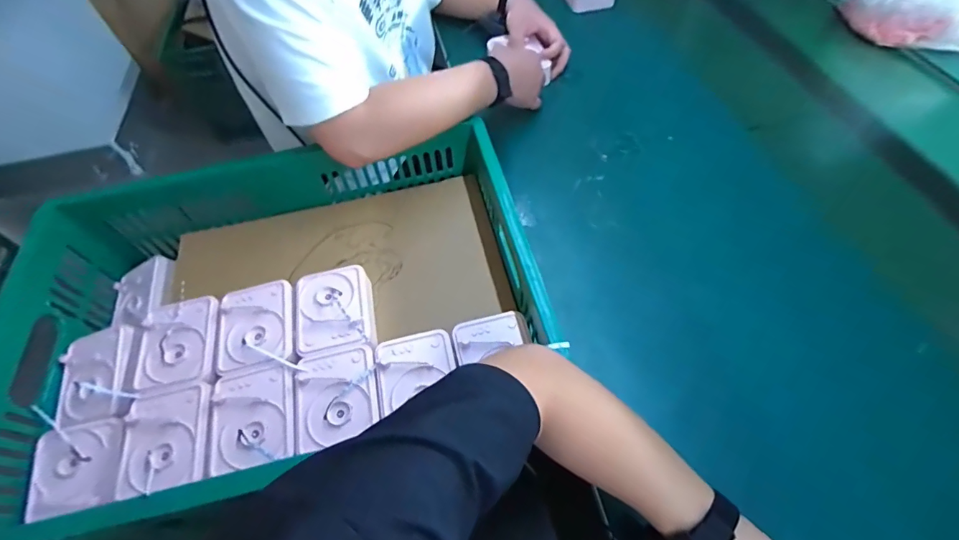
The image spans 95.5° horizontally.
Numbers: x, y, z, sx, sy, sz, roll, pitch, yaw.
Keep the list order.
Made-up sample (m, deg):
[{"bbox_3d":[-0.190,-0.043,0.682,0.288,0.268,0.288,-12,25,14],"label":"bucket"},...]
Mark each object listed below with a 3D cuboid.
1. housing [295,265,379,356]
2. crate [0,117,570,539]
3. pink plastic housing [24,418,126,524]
[{"bbox_3d":[-0.195,0.063,0.603,0.102,0.052,0.125,-12,57,-3],"label":"housing"},{"bbox_3d":[-0.278,0.040,0.618,0.657,0.157,0.459,-14,57,-5],"label":"crate"},{"bbox_3d":[-0.476,0.234,0.520,0.092,0.027,0.097,-14,57,-5],"label":"pink plastic housing"}]

